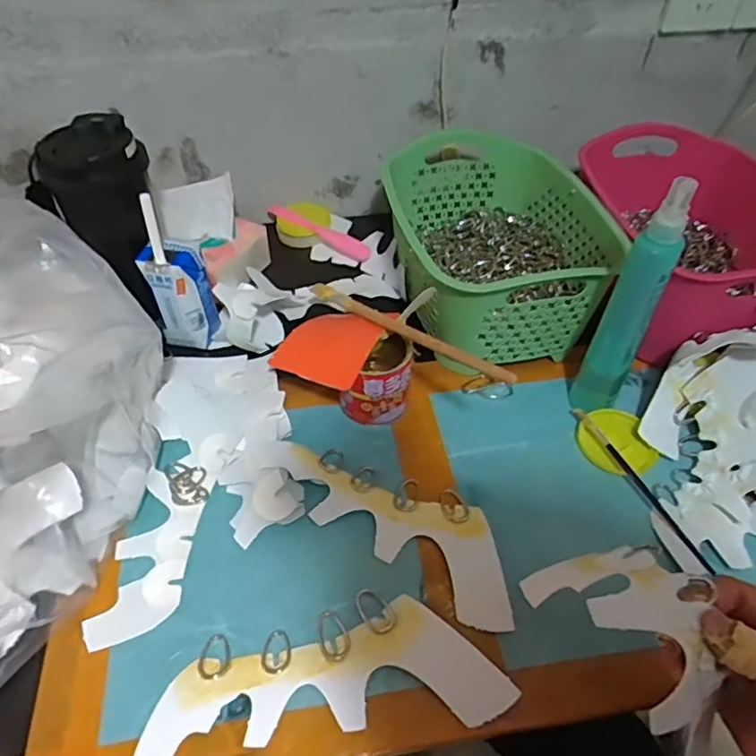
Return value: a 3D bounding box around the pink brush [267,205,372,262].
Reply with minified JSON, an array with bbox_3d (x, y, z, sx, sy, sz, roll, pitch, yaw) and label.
[{"bbox_3d":[-0.072,-0.176,0.693,0.155,0.023,0.015,28,53,23],"label":"pink brush"}]

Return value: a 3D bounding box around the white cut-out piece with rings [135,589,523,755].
[{"bbox_3d":[-0.033,0.189,0.371,0.221,0.024,0.082,-6,48,-7],"label":"white cut-out piece with rings"}]

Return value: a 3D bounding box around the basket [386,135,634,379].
[{"bbox_3d":[0.109,-0.136,0.595,0.192,0.145,0.274,-10,48,-10],"label":"basket"}]

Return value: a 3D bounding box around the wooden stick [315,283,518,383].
[{"bbox_3d":[0.016,-0.044,0.473,0.012,0.012,0.249,-30,38,-26],"label":"wooden stick"}]

